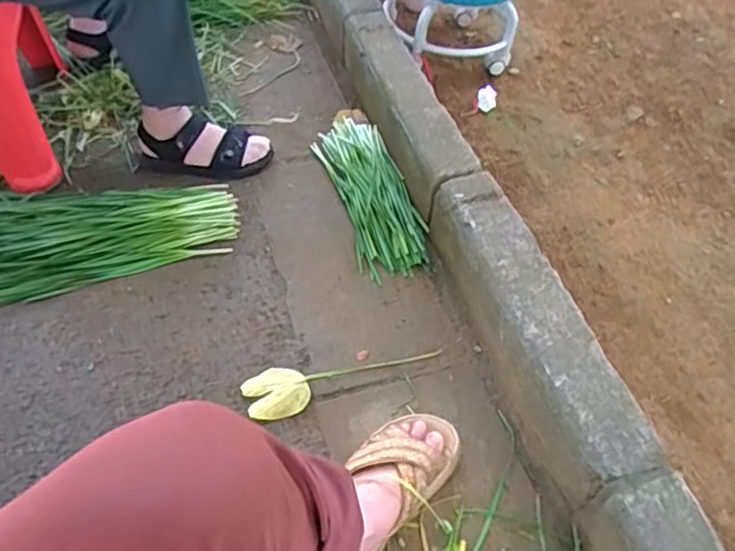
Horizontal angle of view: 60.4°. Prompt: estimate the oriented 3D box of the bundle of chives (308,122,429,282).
[{"bbox_3d":[0.001,-0.153,1.089,0.124,0.035,0.374,-12,54,-13],"label":"bundle of chives"}]

